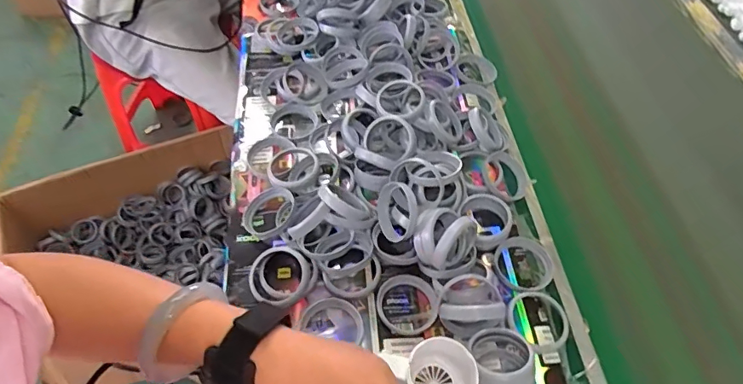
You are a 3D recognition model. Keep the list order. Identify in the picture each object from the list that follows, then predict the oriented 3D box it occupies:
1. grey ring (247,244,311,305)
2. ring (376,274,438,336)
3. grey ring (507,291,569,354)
[{"bbox_3d":[-0.091,0.081,0.462,0.059,0.009,0.056,-3,67,8],"label":"grey ring"},{"bbox_3d":[0.036,0.109,0.462,0.059,0.012,0.057,1,54,-1],"label":"ring"},{"bbox_3d":[0.161,0.121,0.452,0.057,0.007,0.057,1,54,-1],"label":"grey ring"}]

